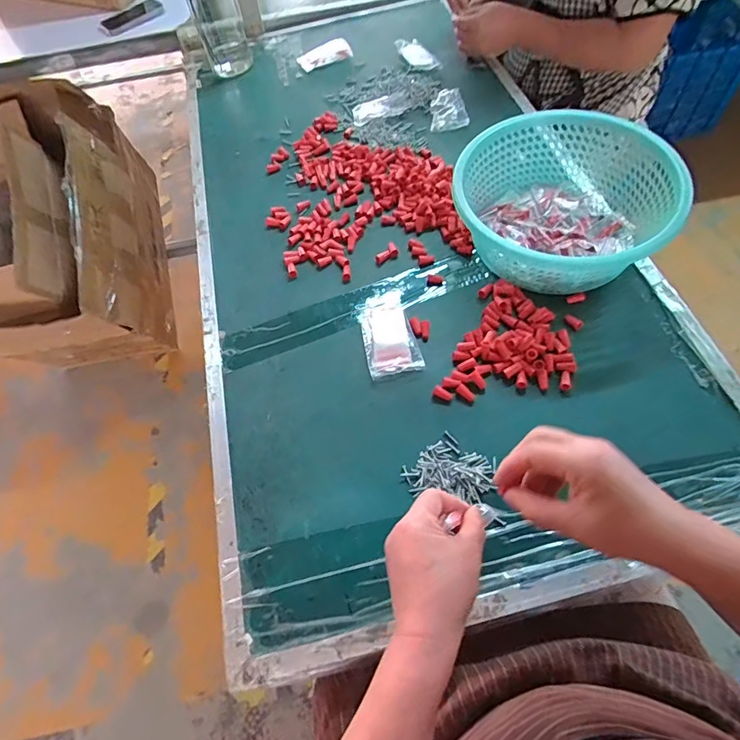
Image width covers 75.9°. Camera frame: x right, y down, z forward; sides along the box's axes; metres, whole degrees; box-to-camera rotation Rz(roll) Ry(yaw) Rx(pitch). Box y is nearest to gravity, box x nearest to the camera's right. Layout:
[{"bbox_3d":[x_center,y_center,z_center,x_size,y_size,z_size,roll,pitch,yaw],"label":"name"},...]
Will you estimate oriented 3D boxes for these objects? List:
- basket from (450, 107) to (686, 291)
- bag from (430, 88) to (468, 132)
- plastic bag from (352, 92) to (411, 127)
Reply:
[{"bbox_3d":[0.244,-0.215,0.624,0.245,0.114,0.254,-3,59,5],"label":"basket"},{"bbox_3d":[0.138,-0.460,0.833,0.059,0.018,0.102,-1,59,5],"label":"bag"},{"bbox_3d":[0.019,-0.477,0.859,0.113,0.004,0.067,-22,60,-7],"label":"plastic bag"}]

